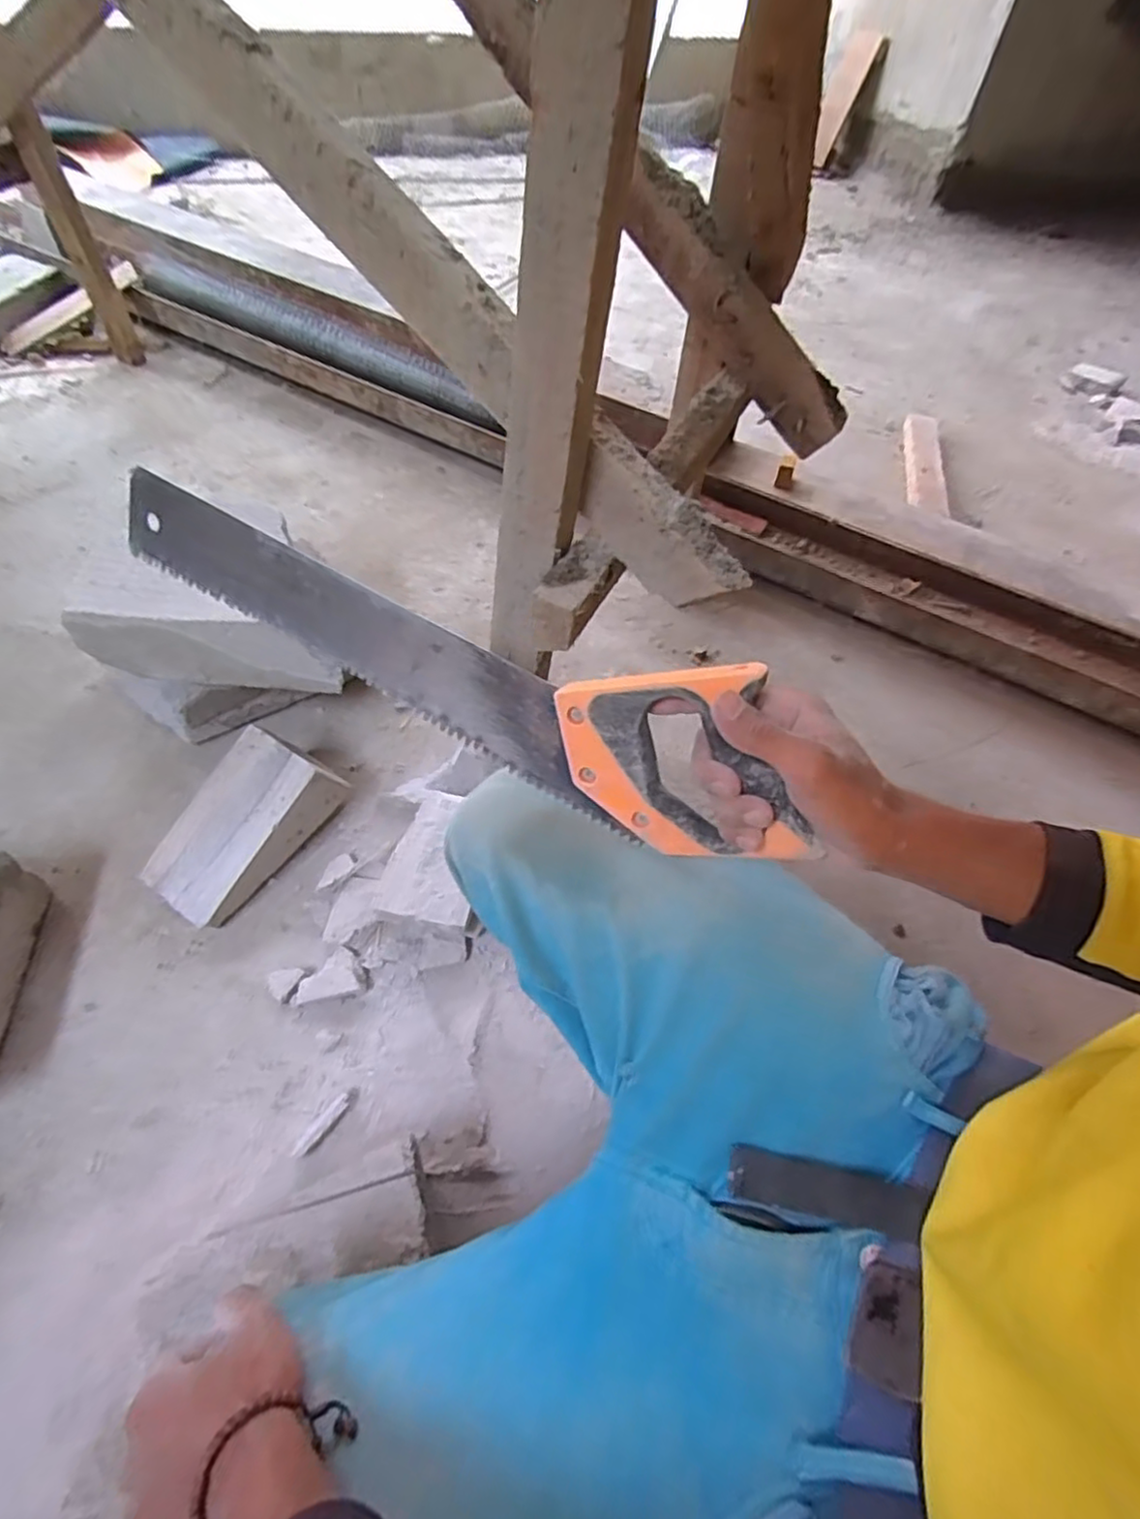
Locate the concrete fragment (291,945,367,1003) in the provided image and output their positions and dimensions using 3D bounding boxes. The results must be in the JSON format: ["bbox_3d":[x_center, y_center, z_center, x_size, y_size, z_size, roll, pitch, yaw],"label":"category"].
[{"bbox_3d":[-0.250,0.227,0.698,0.066,0.013,0.052,-22,59,-18],"label":"concrete fragment"}]

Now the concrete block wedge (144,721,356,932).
[{"bbox_3d":[-0.361,0.074,0.763,0.112,0.079,0.206,35,83,10],"label":"concrete block wedge"}]

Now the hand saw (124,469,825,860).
[{"bbox_3d":[-0.095,-0.081,0.444,0.497,0.120,0.026,27,34,15],"label":"hand saw"}]

